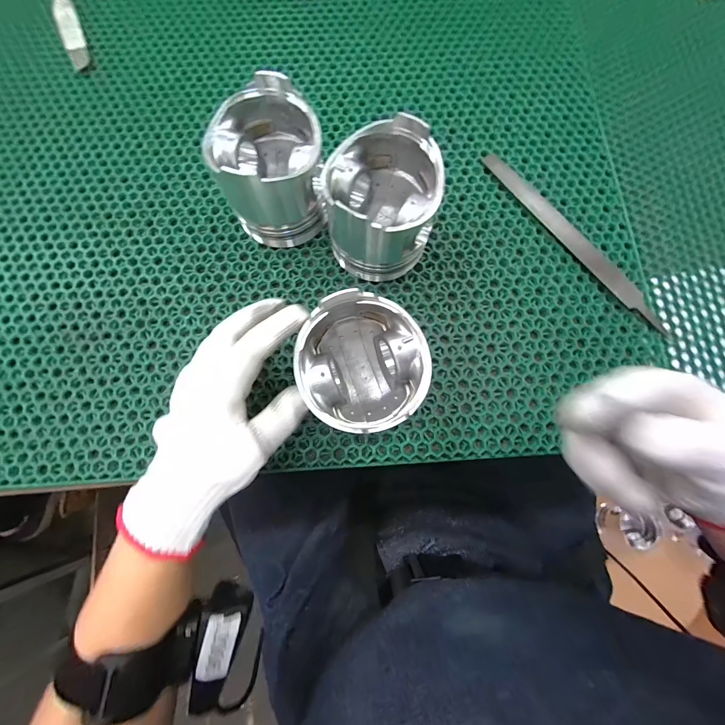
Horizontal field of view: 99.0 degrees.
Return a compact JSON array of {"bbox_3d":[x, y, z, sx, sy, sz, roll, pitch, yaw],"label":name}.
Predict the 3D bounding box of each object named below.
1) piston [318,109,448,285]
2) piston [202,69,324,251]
[{"bbox_3d":[0.015,-0.129,0.263,0.090,0.084,0.102,-5,80,-2],"label":"piston"},{"bbox_3d":[-0.077,-0.164,0.269,0.086,0.087,0.097,-4,80,-1],"label":"piston"}]

